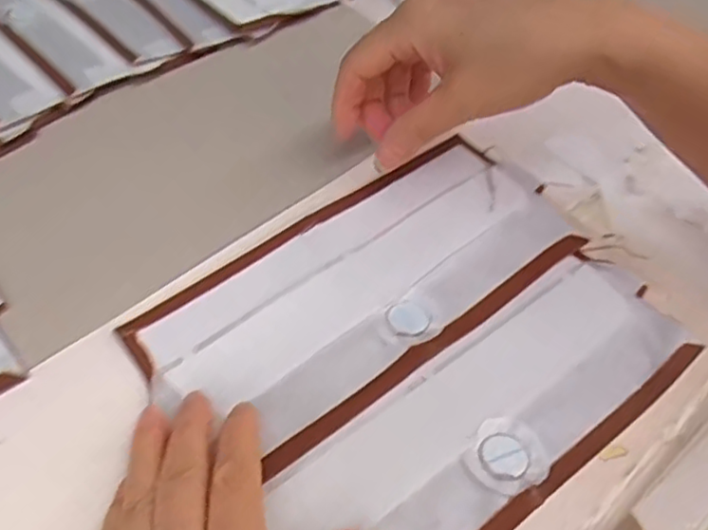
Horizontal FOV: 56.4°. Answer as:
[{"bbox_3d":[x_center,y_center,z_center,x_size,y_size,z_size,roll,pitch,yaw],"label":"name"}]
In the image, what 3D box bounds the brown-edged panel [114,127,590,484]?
[{"bbox_3d":[0.009,0.010,0.340,0.229,0.009,0.104,-29,62,-19],"label":"brown-edged panel"}]

